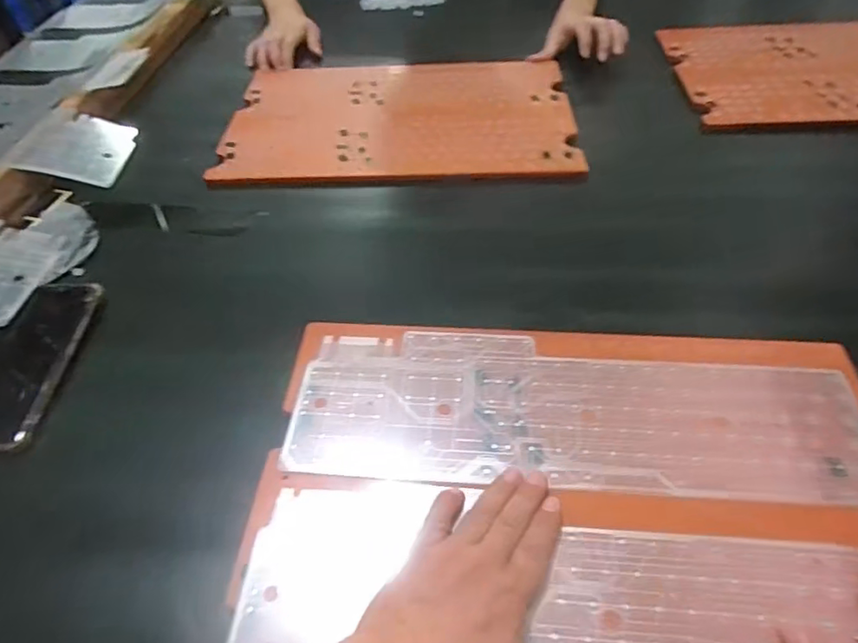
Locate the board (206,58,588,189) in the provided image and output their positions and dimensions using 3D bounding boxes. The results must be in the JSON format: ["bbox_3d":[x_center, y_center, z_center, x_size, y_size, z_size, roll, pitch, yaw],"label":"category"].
[{"bbox_3d":[-0.038,-0.263,0.716,0.424,0.011,0.278,0,48,4],"label":"board"}]

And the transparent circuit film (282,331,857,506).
[{"bbox_3d":[0.106,0.064,0.421,0.405,0.006,0.128,2,50,5],"label":"transparent circuit film"}]

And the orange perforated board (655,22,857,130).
[{"bbox_3d":[0.541,-0.337,0.745,0.406,0.017,0.307,2,48,5],"label":"orange perforated board"}]

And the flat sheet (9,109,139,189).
[{"bbox_3d":[-0.426,-0.216,0.687,0.115,0.011,0.119,10,53,-10],"label":"flat sheet"}]

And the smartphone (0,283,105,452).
[{"bbox_3d":[-0.340,0.031,0.475,0.077,0.015,0.168,1,48,4],"label":"smartphone"}]

